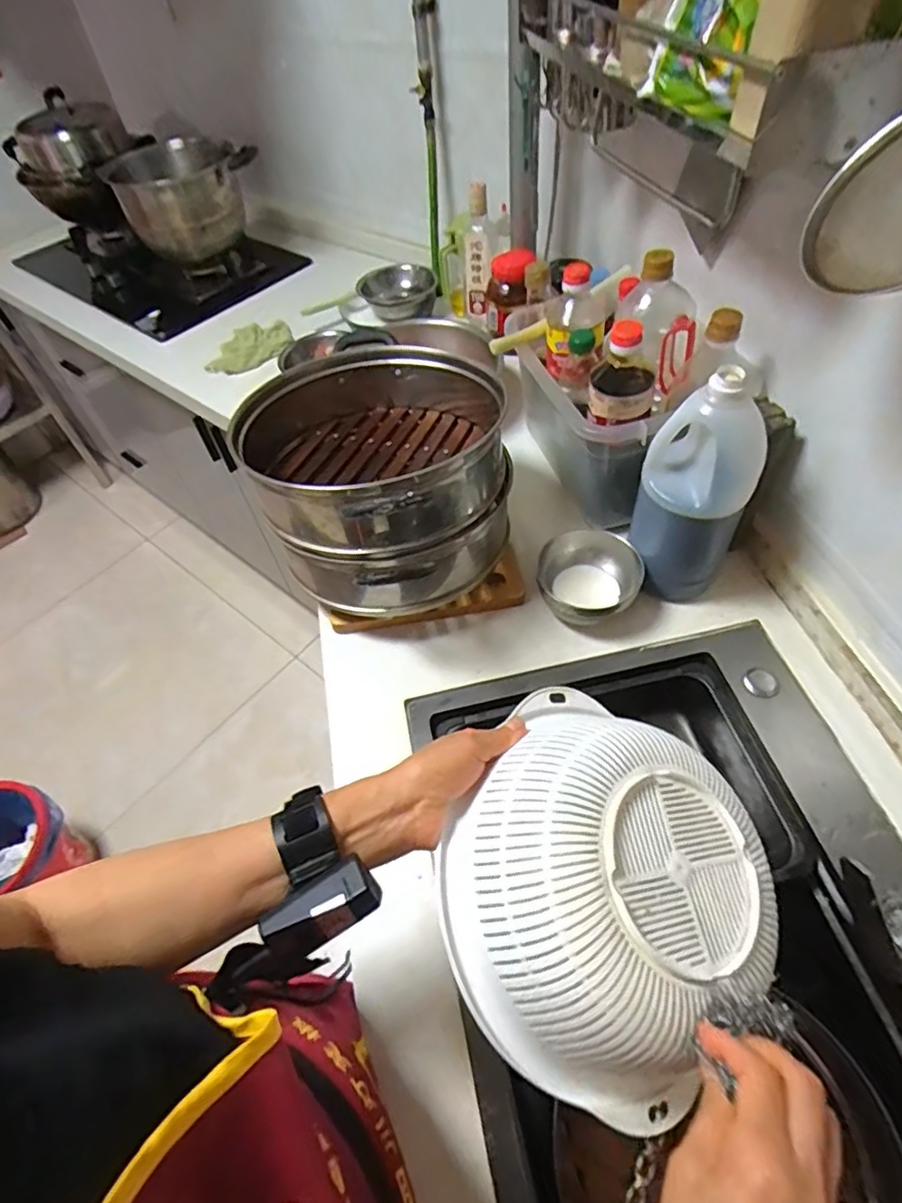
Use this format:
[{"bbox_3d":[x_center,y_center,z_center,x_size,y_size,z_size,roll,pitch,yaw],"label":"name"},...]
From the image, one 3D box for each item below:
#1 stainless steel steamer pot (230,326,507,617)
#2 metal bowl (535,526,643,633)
[{"bbox_3d":[-0.080,-0.167,0.747,0.318,0.191,0.365,-18,53,-8],"label":"stainless steel steamer pot"},{"bbox_3d":[0.172,-0.025,0.752,0.117,0.076,0.110,-3,52,4],"label":"metal bowl"}]

